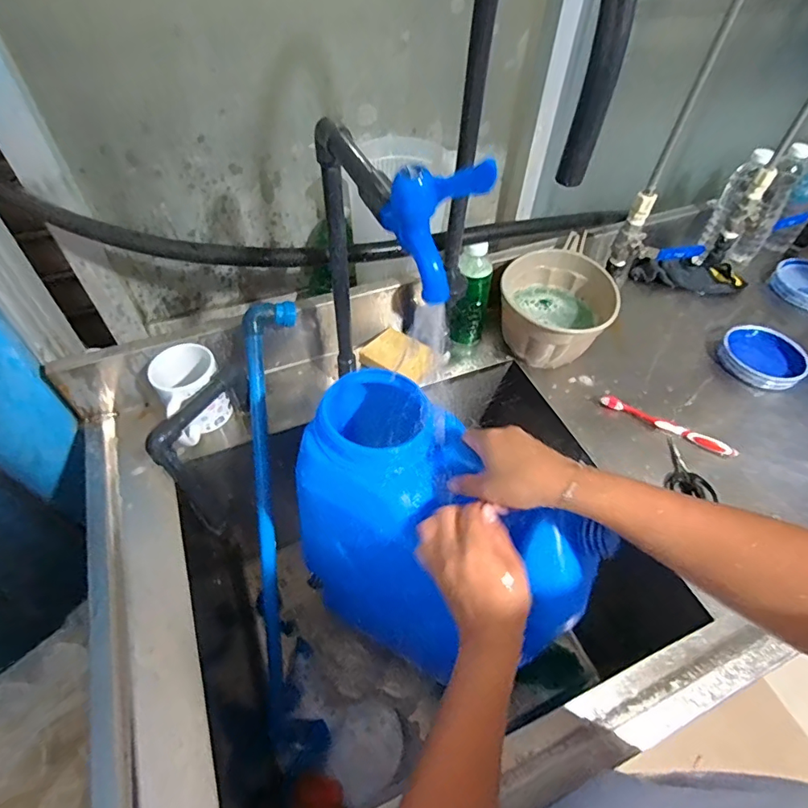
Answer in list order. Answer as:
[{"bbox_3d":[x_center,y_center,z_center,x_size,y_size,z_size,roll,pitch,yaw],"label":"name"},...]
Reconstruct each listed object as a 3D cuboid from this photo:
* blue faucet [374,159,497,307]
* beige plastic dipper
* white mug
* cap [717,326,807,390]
[{"bbox_3d":[0.018,-0.115,0.320,0.068,0.084,0.031,12,51,8],"label":"blue faucet"},{"bbox_3d":[0.242,-0.156,0.753,0.162,0.119,0.227,22,53,16],"label":"beige plastic dipper"},{"bbox_3d":[-0.278,-0.012,0.630,0.083,0.095,0.095,-27,56,-22],"label":"white mug"},{"bbox_3d":[0.563,-0.074,0.746,0.115,0.029,0.116,1,50,-1],"label":"cap"}]

